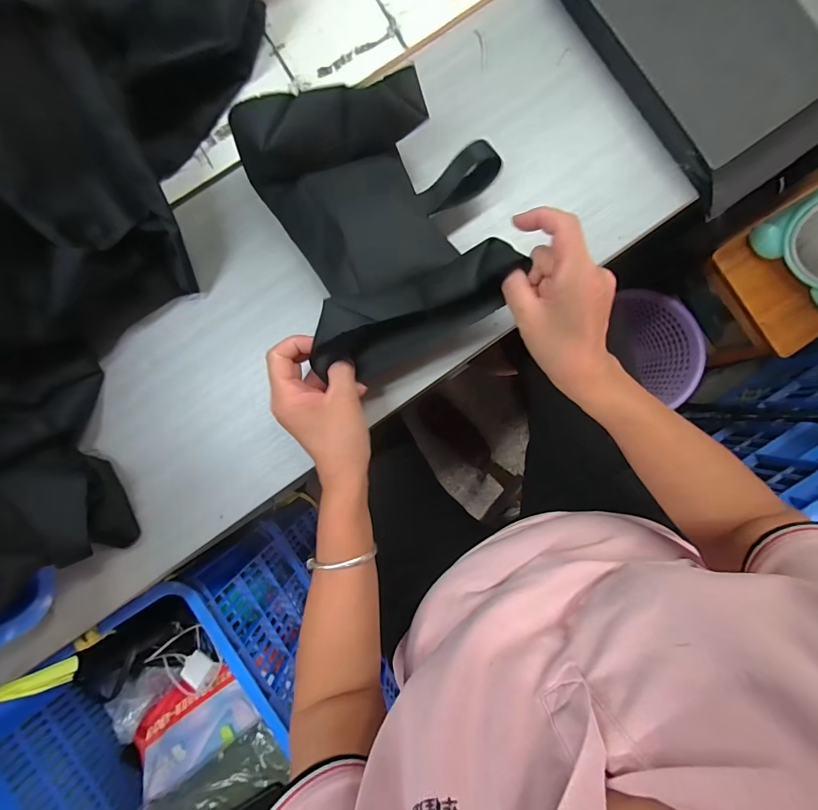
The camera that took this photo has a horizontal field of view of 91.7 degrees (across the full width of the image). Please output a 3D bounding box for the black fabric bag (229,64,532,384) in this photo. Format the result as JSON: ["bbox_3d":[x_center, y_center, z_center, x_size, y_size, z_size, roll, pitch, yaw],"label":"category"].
[{"bbox_3d":[-0.012,-0.150,0.340,0.194,0.077,0.201,-17,89,1],"label":"black fabric bag"}]

